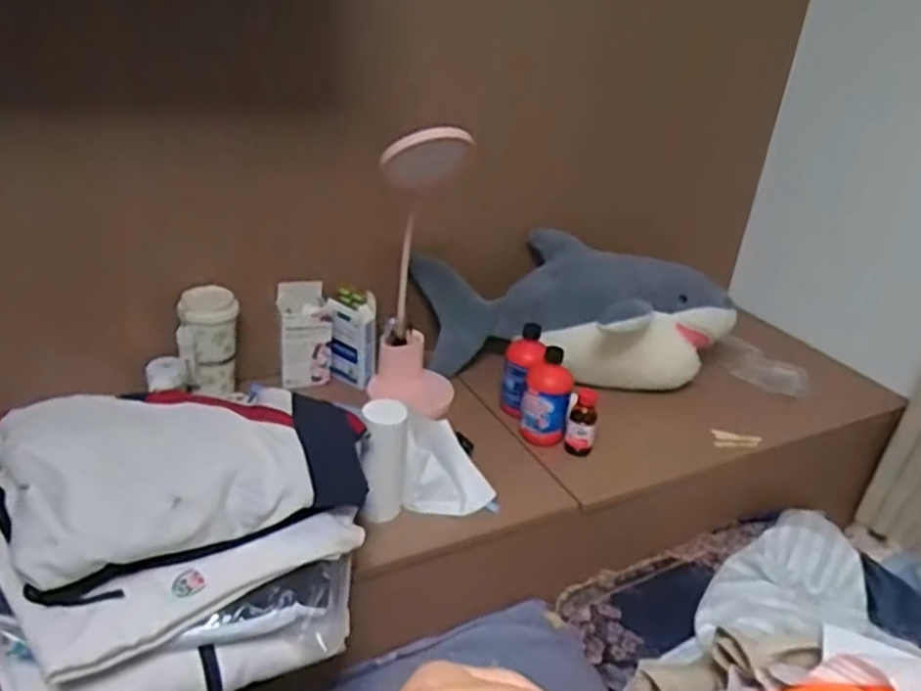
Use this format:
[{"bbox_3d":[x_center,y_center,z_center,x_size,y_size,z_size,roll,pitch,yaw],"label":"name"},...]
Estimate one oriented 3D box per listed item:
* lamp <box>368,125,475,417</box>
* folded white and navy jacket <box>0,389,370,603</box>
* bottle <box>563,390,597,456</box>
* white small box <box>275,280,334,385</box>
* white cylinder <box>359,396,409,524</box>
[{"bbox_3d":[-0.063,-0.100,1.130,0.129,0.475,0.165,3,28,-5],"label":"lamp"},{"bbox_3d":[-0.298,0.120,0.810,0.361,0.082,0.232,-13,33,-31],"label":"folded white and navy jacket"},{"bbox_3d":[0.189,0.124,1.143,0.044,0.100,0.045,10,28,9],"label":"bottle"},{"bbox_3d":[-0.261,-0.019,1.233,0.080,0.158,0.069,-4,29,-18],"label":"white small box"},{"bbox_3d":[-0.099,0.153,0.947,0.052,0.157,0.061,5,28,0],"label":"white cylinder"}]

